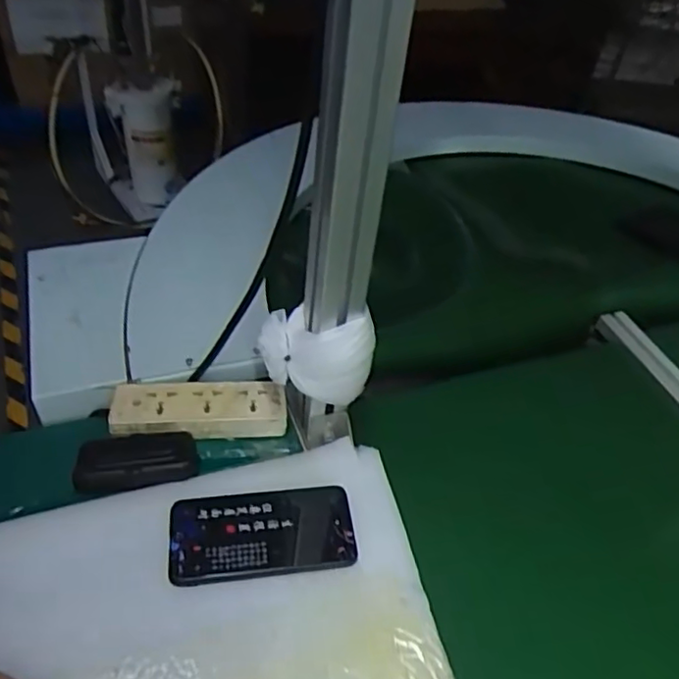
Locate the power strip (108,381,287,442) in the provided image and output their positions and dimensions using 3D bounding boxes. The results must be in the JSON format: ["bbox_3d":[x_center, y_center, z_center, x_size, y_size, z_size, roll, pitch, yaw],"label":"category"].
[{"bbox_3d":[-0.140,0.071,0.623,0.168,0.027,0.052,0,44,-8],"label":"power strip"}]

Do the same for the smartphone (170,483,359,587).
[{"bbox_3d":[-0.066,0.166,0.538,0.154,0.007,0.078,-3,44,-11],"label":"smartphone"}]

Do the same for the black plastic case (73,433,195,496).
[{"bbox_3d":[-0.188,0.111,0.580,0.106,0.020,0.053,-4,44,-12],"label":"black plastic case"}]

